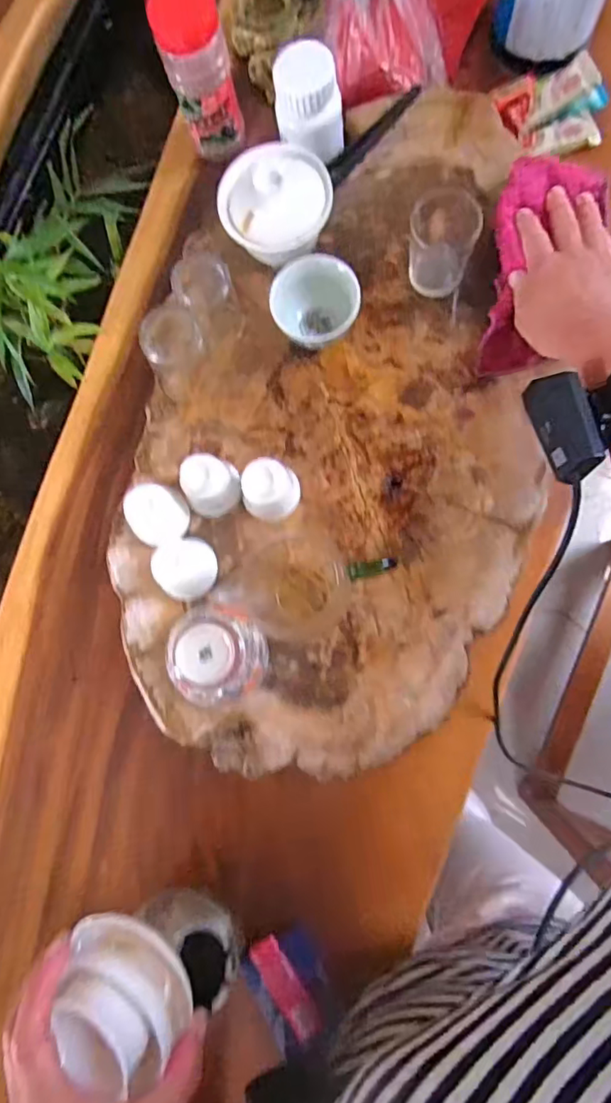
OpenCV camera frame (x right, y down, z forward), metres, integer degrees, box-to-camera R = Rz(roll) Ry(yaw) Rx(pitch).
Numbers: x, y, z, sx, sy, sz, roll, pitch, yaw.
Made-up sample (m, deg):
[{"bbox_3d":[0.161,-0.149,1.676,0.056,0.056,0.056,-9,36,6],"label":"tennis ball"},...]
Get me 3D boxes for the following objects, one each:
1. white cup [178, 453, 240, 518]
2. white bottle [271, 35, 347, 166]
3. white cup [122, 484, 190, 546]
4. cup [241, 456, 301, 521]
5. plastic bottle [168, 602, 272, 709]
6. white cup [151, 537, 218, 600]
[{"bbox_3d":[-0.080,-0.057,0.456,0.042,0.051,0.042,-1,83,6],"label":"white cup"},{"bbox_3d":[0.004,-0.395,0.476,0.058,0.078,0.047,-3,83,6],"label":"white bottle"},{"bbox_3d":[-0.127,-0.030,0.454,0.042,0.049,0.047,18,85,8],"label":"white cup"},{"bbox_3d":[-0.029,-0.052,0.450,0.047,0.050,0.042,-43,81,0],"label":"cup"},{"bbox_3d":[-0.069,0.084,0.431,0.075,0.047,0.075,-1,83,6],"label":"plastic bottle"},{"bbox_3d":[-0.101,0.014,0.449,0.043,0.043,0.050,-17,82,4],"label":"white cup"}]

